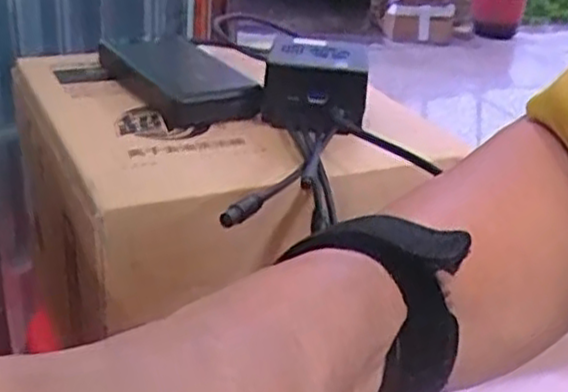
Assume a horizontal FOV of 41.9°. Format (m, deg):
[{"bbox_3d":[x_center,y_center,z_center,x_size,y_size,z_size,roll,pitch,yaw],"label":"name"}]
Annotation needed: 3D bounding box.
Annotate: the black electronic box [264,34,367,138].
[{"bbox_3d":[0.024,-0.080,0.532,0.071,0.049,0.068,9,28,6],"label":"black electronic box"}]

